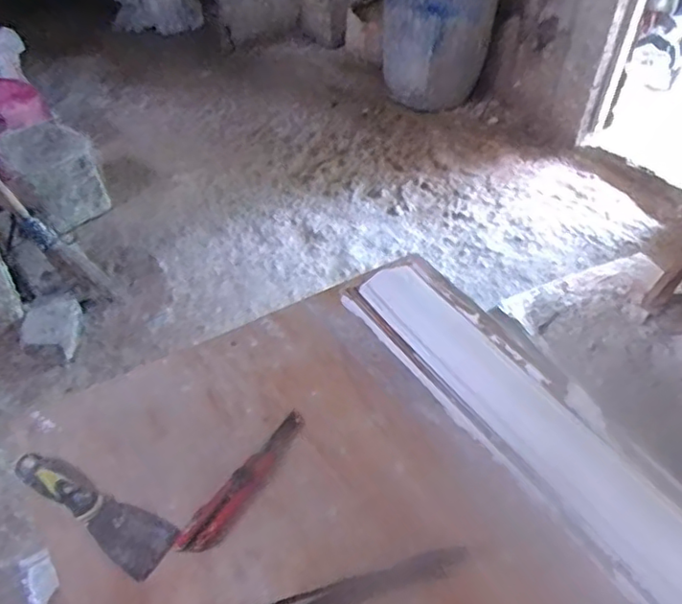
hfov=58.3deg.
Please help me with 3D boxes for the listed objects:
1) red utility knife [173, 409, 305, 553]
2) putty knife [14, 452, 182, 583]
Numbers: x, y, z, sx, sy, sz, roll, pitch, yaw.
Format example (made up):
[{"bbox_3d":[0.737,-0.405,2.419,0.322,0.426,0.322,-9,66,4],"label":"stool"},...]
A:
[{"bbox_3d":[-0.098,0.193,0.659,0.039,0.009,0.190,27,50,23],"label":"red utility knife"},{"bbox_3d":[-0.254,0.208,0.629,0.188,0.029,0.055,25,49,22],"label":"putty knife"}]

